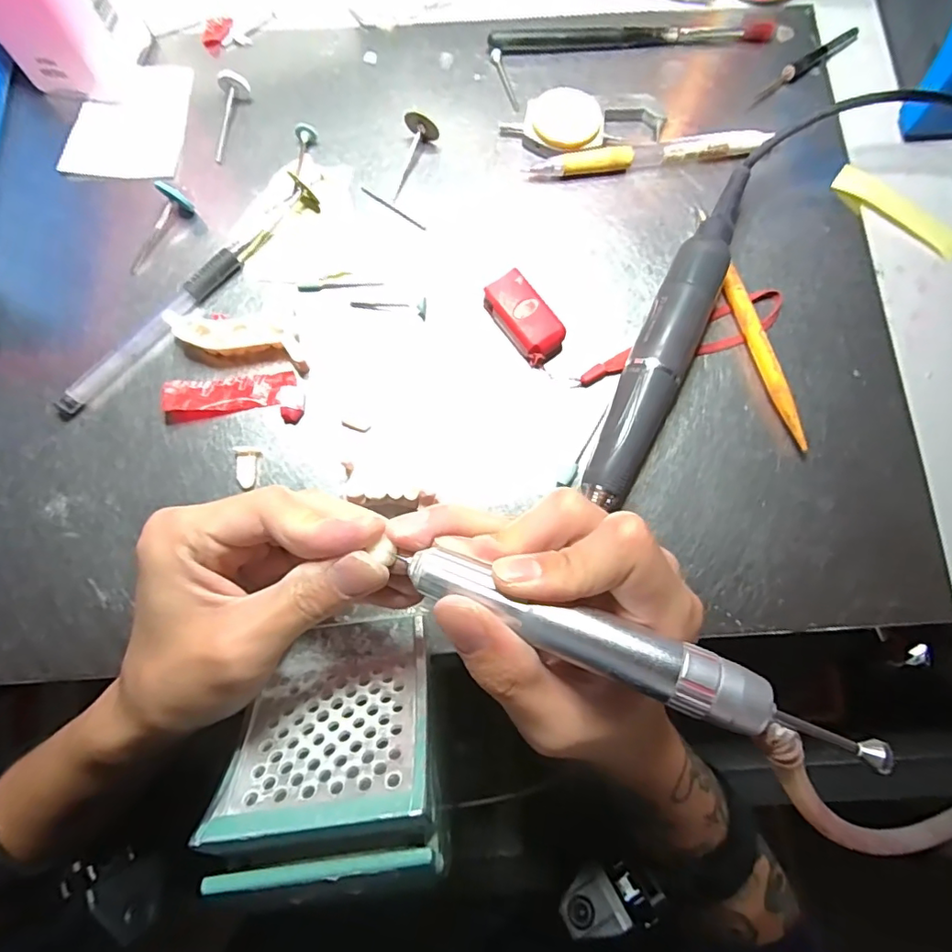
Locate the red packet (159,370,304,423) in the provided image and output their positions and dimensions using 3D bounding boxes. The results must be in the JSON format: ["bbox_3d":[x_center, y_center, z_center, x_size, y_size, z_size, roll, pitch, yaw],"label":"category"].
[{"bbox_3d":[-0.118,-0.039,0.259,0.065,0.010,0.025,-2,78,-1],"label":"red packet"}]

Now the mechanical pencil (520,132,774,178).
[{"bbox_3d":[0.096,-0.177,0.292,0.134,0.012,0.013,-9,78,-3],"label":"mechanical pencil"}]

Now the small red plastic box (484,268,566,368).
[{"bbox_3d":[0.023,-0.077,0.266,0.024,0.019,0.044,-37,81,-8],"label":"small red plastic box"}]

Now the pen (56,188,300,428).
[{"bbox_3d":[-0.148,-0.090,0.267,0.014,0.014,0.159,39,80,7],"label":"pen"}]

